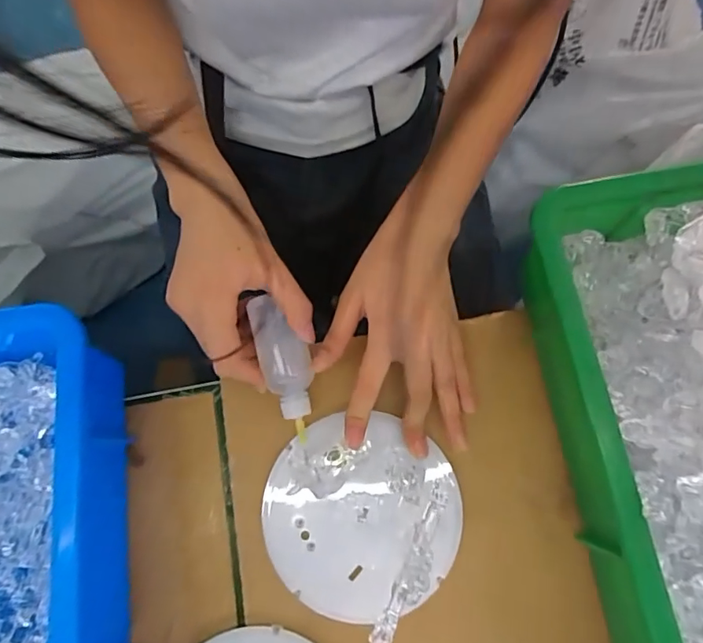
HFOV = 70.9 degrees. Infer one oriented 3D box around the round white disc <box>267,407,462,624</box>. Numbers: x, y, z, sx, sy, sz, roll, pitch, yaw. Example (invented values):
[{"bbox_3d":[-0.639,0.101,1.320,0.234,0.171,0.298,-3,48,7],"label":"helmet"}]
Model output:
[{"bbox_3d":[0.005,0.128,0.325,0.124,0.017,0.123,0,77,1],"label":"round white disc"}]

